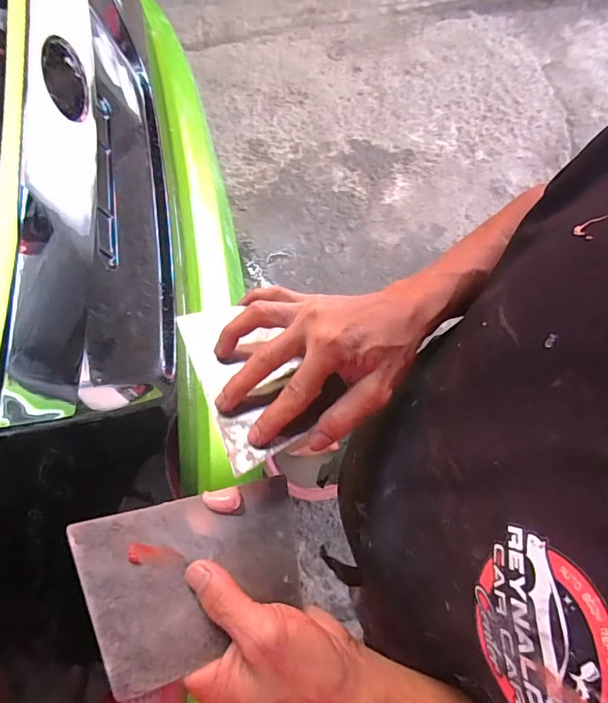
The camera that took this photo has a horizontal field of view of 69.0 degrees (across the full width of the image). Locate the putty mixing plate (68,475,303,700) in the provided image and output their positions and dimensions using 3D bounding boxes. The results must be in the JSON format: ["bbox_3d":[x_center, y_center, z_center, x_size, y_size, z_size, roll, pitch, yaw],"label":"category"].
[{"bbox_3d":[-0.064,0.139,0.281,0.137,0.004,0.094,-5,60,-29],"label":"putty mixing plate"}]

